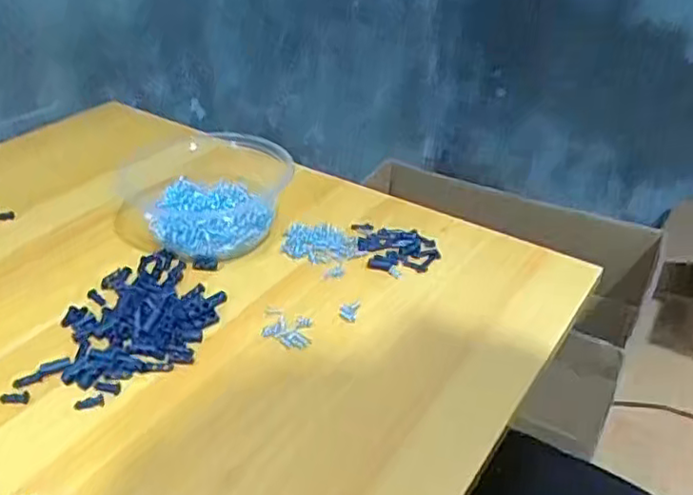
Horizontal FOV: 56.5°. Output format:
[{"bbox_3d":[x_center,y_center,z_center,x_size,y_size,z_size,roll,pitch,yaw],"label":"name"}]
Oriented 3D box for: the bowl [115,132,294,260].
[{"bbox_3d":[-0.120,-0.046,0.553,0.145,0.042,0.150,0,35,0],"label":"bowl"}]

